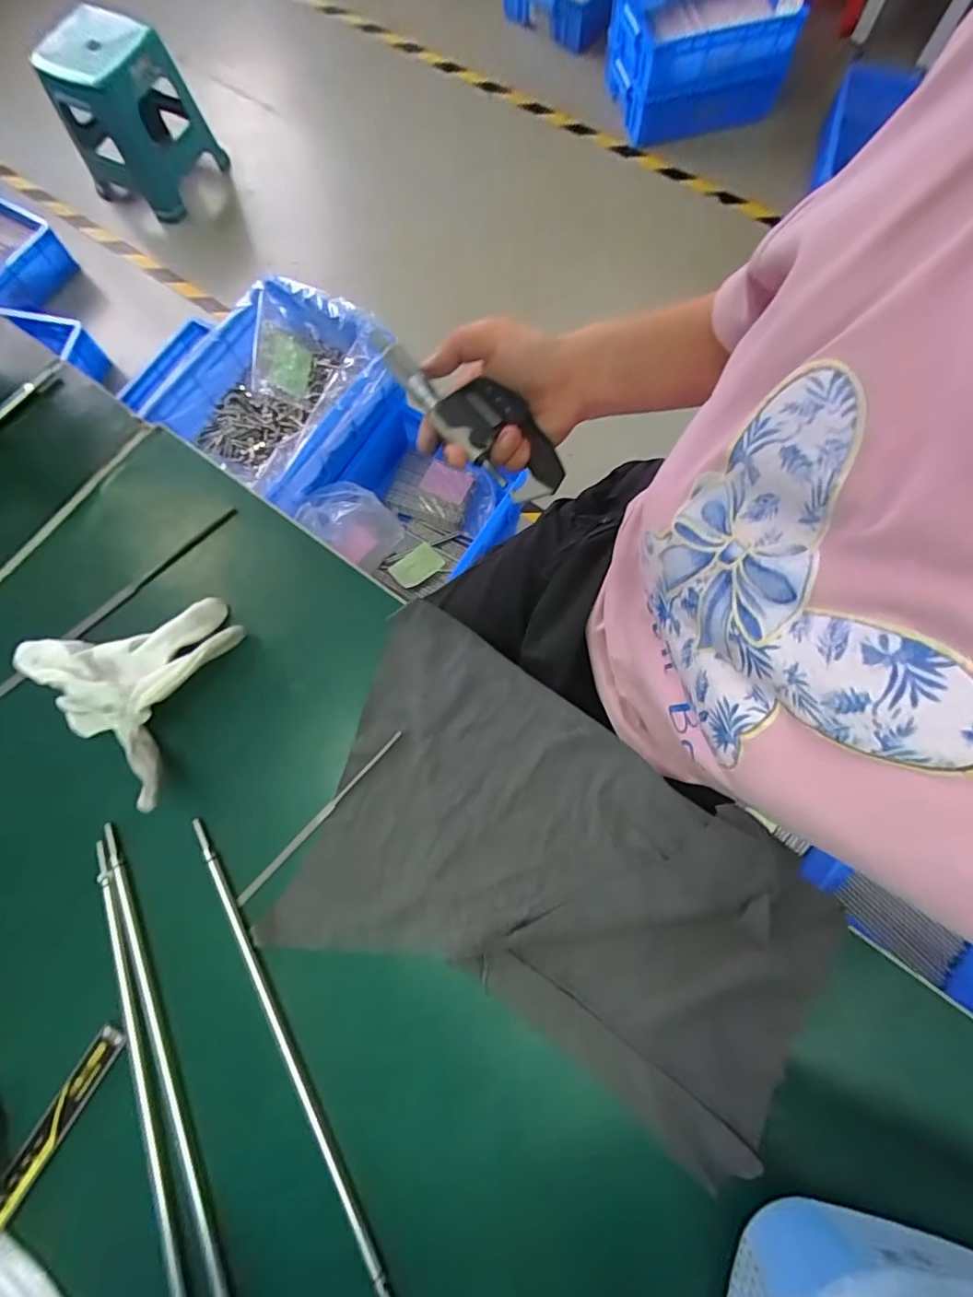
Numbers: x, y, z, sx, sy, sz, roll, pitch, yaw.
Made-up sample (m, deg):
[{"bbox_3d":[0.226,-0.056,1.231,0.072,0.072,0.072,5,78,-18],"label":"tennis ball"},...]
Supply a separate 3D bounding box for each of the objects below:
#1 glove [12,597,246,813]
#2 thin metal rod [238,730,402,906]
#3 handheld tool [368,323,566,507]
[{"bbox_3d":[-0.221,0.017,0.322,0.094,0.049,0.125,16,76,6],"label":"glove"},{"bbox_3d":[-0.102,0.104,0.328,0.006,0.006,0.135,43,80,11],"label":"thin metal rod"},{"bbox_3d":[-0.012,-0.158,0.352,0.152,0.018,0.047,35,78,-9],"label":"handheld tool"}]

